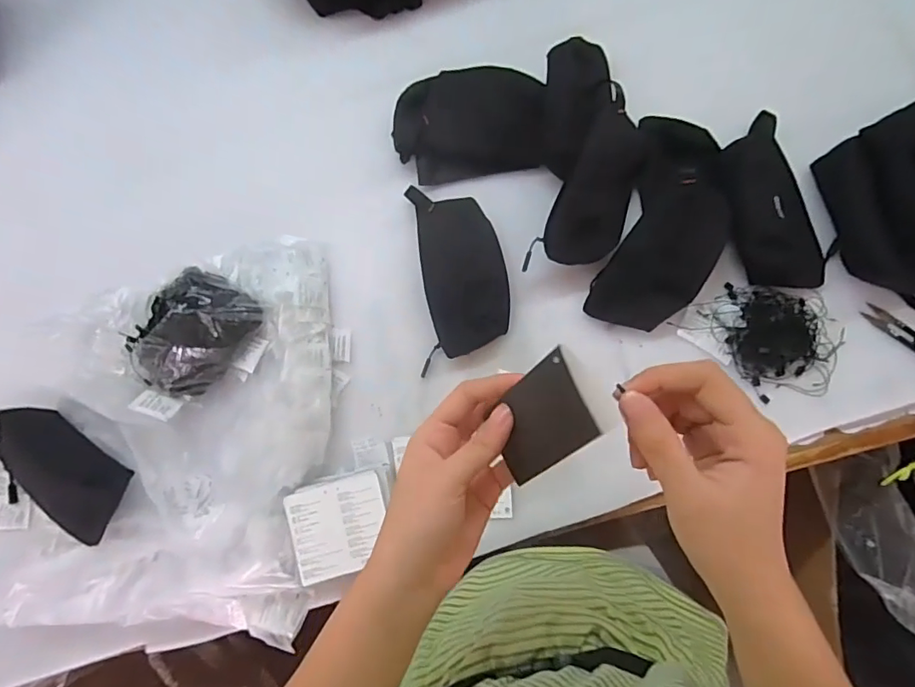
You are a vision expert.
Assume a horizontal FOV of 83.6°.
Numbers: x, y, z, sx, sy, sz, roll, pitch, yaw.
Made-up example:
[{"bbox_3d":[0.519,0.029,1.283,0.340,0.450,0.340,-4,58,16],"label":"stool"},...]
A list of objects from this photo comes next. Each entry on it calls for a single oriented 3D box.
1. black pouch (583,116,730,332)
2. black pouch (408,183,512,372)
[{"bbox_3d":[0.246,-0.143,0.592,0.124,0.044,0.264,17,82,6],"label":"black pouch"},{"bbox_3d":[0.004,-0.086,0.605,0.104,0.031,0.201,-4,80,3],"label":"black pouch"}]

